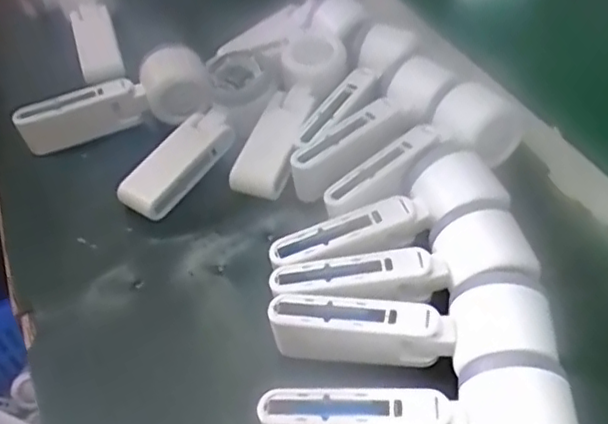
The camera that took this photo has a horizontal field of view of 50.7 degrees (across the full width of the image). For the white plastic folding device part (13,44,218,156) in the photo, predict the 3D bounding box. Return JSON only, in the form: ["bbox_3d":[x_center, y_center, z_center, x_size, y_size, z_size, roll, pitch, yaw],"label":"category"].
[{"bbox_3d":[-0.158,-0.088,0.536,0.161,0.061,0.045,-17,46,8],"label":"white plastic folding device part"}]

